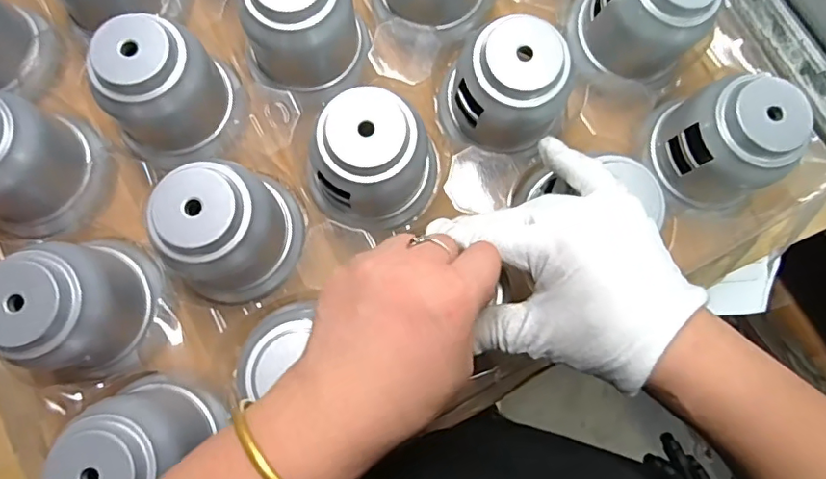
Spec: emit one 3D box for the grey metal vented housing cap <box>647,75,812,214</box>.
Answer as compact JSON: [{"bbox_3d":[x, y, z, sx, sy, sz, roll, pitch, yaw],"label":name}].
[{"bbox_3d":[0.203,-0.062,0.354,0.065,0.075,0.068,0,79,0],"label":"grey metal vented housing cap"}]

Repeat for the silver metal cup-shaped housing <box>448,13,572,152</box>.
[{"bbox_3d":[0.060,-0.098,0.355,0.074,0.072,0.070,1,79,0],"label":"silver metal cup-shaped housing"}]

